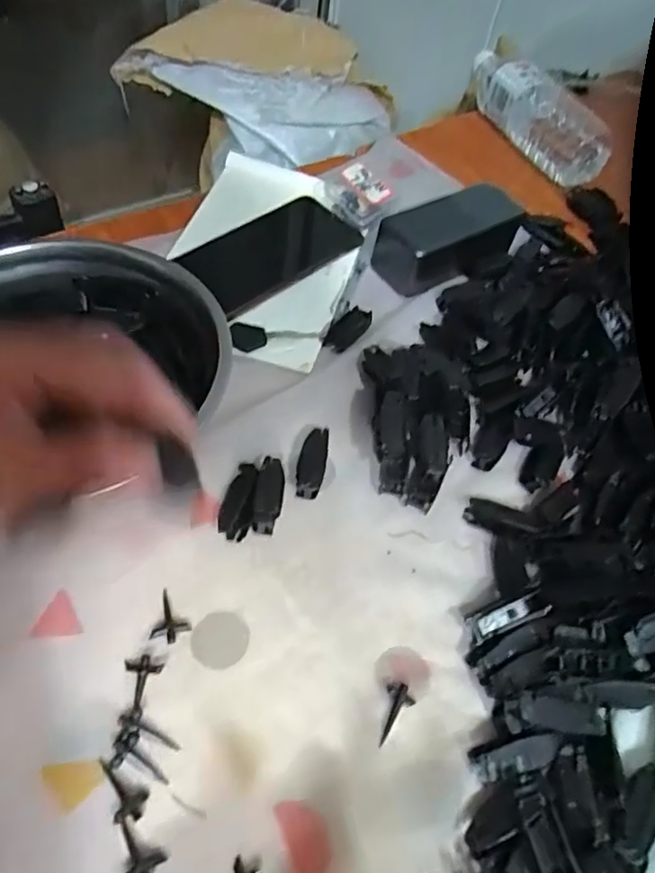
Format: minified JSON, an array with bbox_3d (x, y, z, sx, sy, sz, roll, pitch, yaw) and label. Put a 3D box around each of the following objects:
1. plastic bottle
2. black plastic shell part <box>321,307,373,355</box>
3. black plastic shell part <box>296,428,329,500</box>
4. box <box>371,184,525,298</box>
[{"bbox_3d":[0.218,-0.349,0.639,0.052,0.070,0.206,-26,63,-23],"label":"plastic bottle"},{"bbox_3d":[0.016,-0.084,0.455,0.024,0.004,0.047,33,58,14],"label":"black plastic shell part"},{"bbox_3d":[-0.011,0.018,0.389,0.018,0.013,0.046,11,55,-1],"label":"black plastic shell part"},{"bbox_3d":[0.108,-0.174,0.507,0.127,0.044,0.060,-22,61,-21],"label":"box"}]

